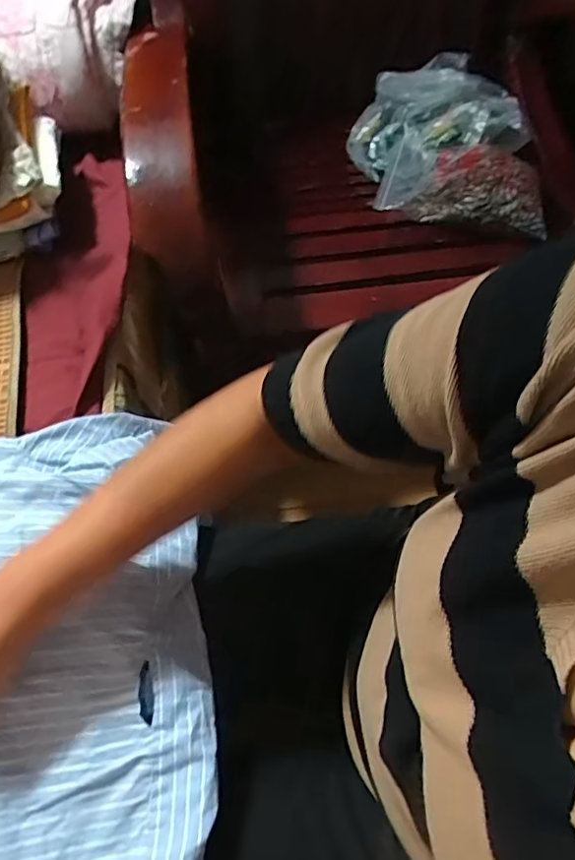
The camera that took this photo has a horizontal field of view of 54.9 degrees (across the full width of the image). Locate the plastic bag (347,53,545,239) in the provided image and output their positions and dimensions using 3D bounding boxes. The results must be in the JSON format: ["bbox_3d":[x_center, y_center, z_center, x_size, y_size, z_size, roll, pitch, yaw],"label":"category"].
[{"bbox_3d":[0.239,-0.419,0.842,0.243,0.106,0.342,-5,62,-1],"label":"plastic bag"}]

